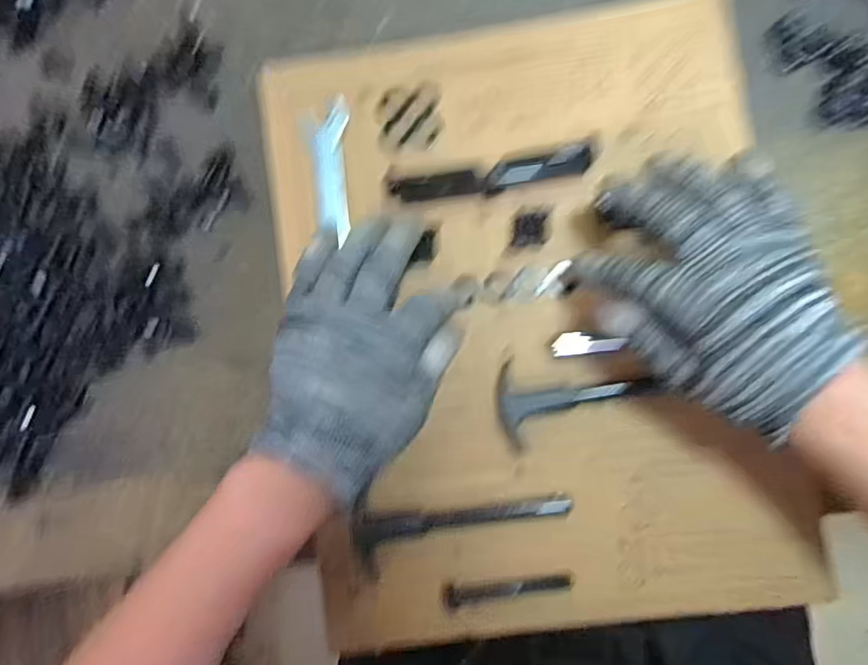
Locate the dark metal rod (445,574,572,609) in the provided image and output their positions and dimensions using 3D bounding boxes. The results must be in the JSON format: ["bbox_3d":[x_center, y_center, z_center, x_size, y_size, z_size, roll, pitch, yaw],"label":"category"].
[{"bbox_3d":[0.044,0.153,0.318,0.074,0.006,0.012,-7,87,4],"label":"dark metal rod"}]

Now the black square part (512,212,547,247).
[{"bbox_3d":[0.061,-0.065,0.338,0.021,0.005,0.021,-2,87,4],"label":"black square part"}]

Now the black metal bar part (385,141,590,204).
[{"bbox_3d":[0.037,-0.099,0.339,0.125,0.007,0.018,-10,86,4],"label":"black metal bar part"}]

